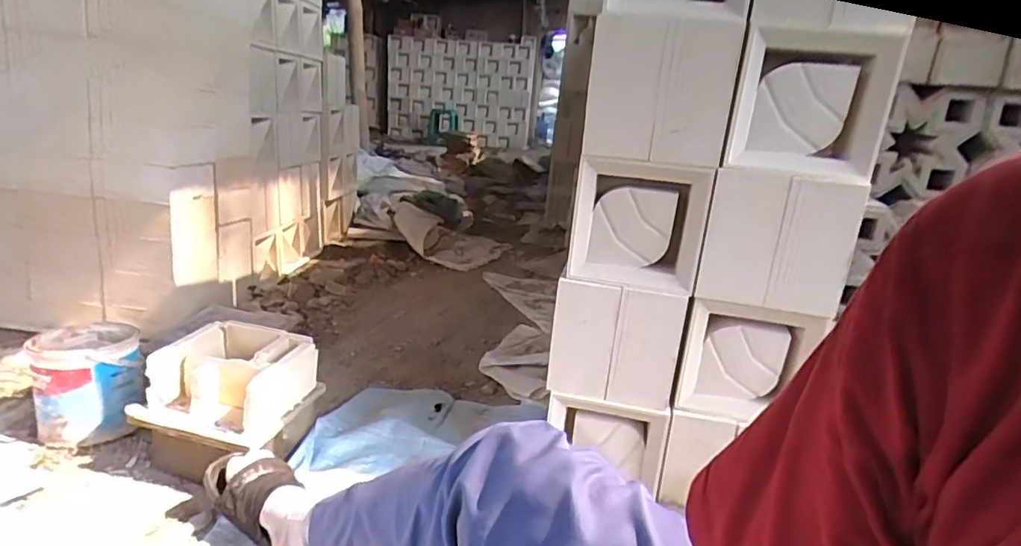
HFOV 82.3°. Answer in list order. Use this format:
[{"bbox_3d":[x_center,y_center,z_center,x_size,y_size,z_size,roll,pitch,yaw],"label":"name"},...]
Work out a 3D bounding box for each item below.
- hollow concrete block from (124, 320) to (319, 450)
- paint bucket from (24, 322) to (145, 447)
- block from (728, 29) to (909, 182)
[{"bbox_3d":[-0.507,0.192,1.055,0.225,0.123,0.222,7,15,13],"label":"hollow concrete block"},{"bbox_3d":[-0.808,0.199,1.118,0.171,0.155,0.198,-5,21,-39],"label":"paint bucket"},{"bbox_3d":[0.453,-0.260,0.883,0.208,0.208,0.074,5,15,6],"label":"block"}]

